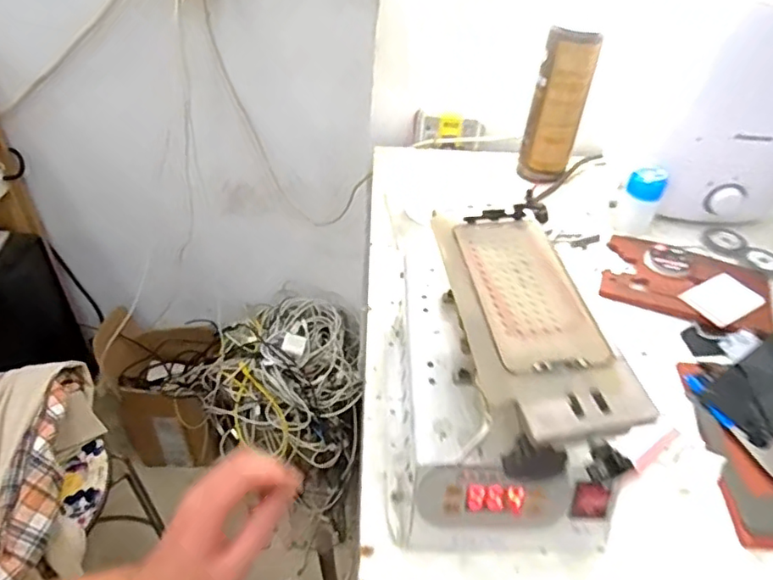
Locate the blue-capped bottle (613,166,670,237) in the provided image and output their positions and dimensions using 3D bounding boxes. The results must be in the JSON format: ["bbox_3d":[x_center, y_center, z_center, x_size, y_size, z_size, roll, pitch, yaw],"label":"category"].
[{"bbox_3d":[0.296,-0.107,0.675,0.041,0.082,0.034,24,45,21],"label":"blue-capped bottle"}]

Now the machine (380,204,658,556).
[{"bbox_3d":[0.068,0.051,0.426,0.135,0.145,0.235,0,42,-5],"label":"machine"}]

